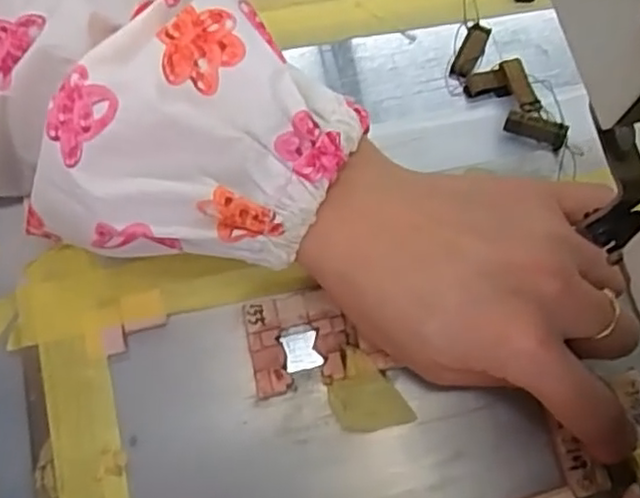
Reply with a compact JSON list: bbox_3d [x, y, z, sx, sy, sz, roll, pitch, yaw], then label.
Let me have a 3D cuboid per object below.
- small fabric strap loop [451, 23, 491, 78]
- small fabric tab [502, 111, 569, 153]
[{"bbox_3d":[0.068,-0.090,0.300,0.009,0.005,0.028,25,73,8],"label":"small fabric strap loop"},{"bbox_3d":[0.092,-0.051,0.284,0.026,0.009,0.008,19,73,6],"label":"small fabric tab"}]

